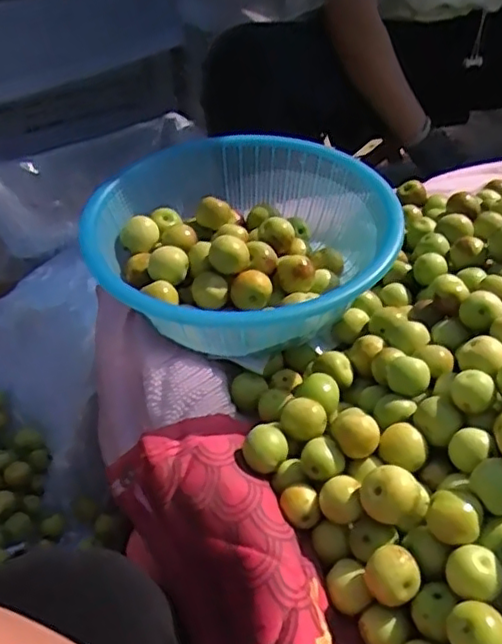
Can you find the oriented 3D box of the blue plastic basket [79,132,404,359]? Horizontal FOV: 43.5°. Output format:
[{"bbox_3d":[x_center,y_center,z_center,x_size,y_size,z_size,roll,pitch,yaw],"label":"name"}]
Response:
[{"bbox_3d":[-0.010,-0.069,0.573,0.261,0.089,0.257,0,43,0],"label":"blue plastic basket"}]

